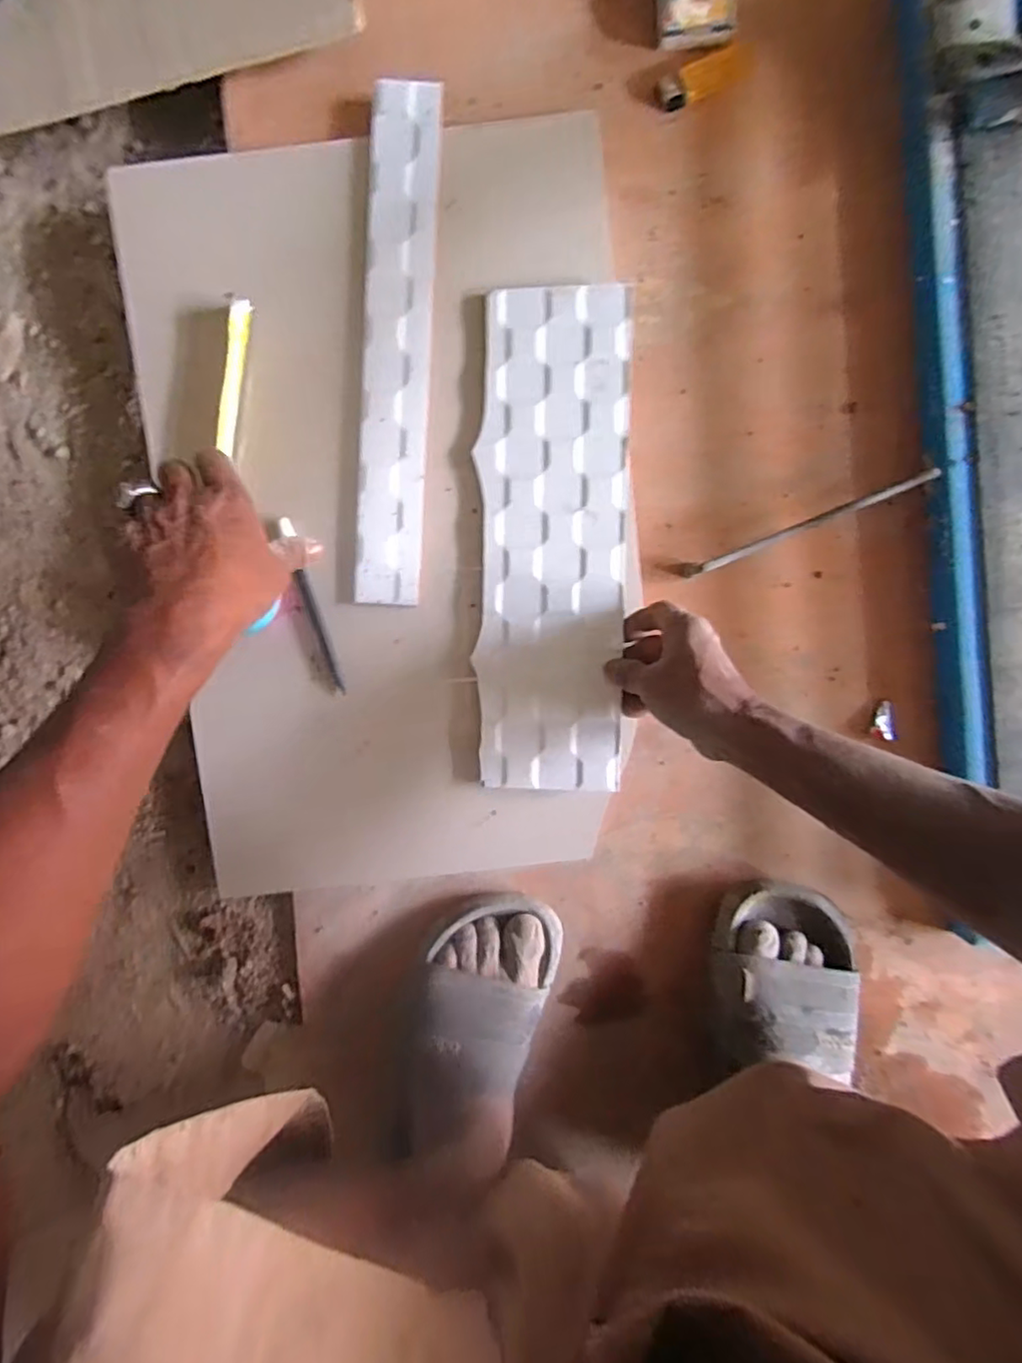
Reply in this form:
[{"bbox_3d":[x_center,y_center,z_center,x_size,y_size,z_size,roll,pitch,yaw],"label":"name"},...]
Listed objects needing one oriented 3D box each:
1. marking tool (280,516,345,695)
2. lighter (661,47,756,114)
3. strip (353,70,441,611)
[{"bbox_3d":[-0.168,-0.062,0.515,0.011,0.006,0.150,-15,95,0],"label":"marking tool"},{"bbox_3d":[0.158,-0.477,0.483,0.077,0.014,0.024,-19,95,0],"label":"lighter"},{"bbox_3d":[-0.093,-0.260,0.494,0.056,0.014,0.390,4,95,-2],"label":"strip"}]

